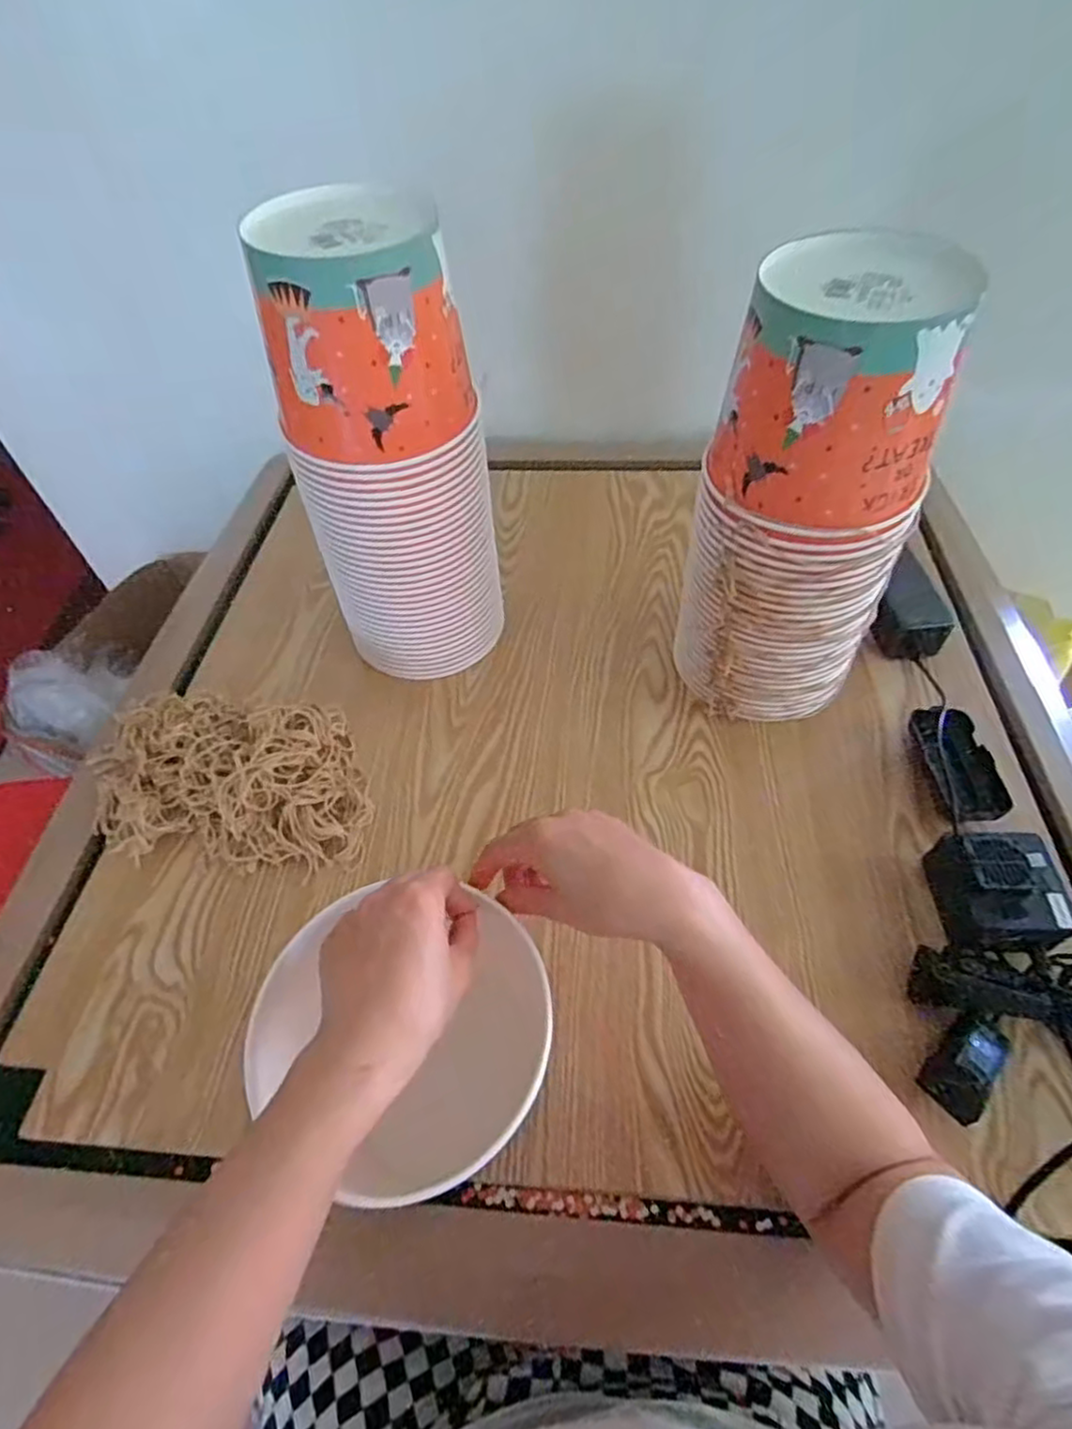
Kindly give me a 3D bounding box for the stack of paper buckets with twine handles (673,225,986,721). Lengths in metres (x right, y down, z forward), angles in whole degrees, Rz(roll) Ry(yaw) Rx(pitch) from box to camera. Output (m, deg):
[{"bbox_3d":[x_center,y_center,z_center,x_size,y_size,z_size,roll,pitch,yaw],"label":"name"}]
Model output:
[{"bbox_3d":[0.212,-0.149,0.543,0.161,0.352,0.143,21,56,18],"label":"stack of paper buckets with twine handles"}]

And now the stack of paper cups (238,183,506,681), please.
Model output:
[{"bbox_3d":[-0.118,-0.194,0.574,0.138,0.380,0.136,16,55,15],"label":"stack of paper cups"}]

